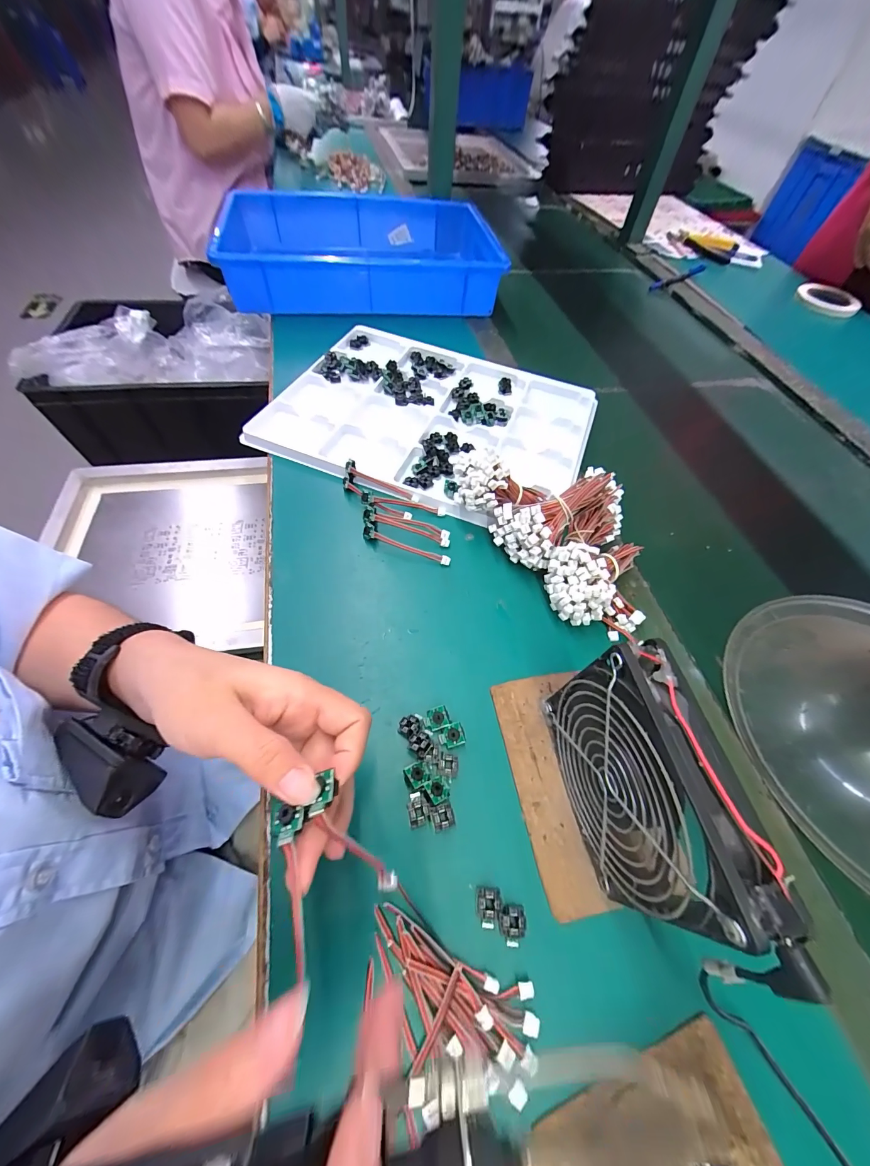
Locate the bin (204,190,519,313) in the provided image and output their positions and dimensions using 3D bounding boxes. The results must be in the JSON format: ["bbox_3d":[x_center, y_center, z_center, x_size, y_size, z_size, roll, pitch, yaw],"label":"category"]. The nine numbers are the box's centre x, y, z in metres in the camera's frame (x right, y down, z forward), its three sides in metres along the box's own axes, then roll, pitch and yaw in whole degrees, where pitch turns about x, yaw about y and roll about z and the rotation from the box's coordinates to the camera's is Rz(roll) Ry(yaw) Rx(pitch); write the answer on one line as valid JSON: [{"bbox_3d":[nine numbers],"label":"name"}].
[{"bbox_3d":[-0.107,-0.555,0.624,0.399,0.072,0.320,-2,58,-6],"label":"bin"}]

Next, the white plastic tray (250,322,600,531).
[{"bbox_3d":[0.000,-0.210,0.464,0.362,0.019,0.279,20,58,8],"label":"white plastic tray"}]

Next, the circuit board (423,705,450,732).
[{"bbox_3d":[0.001,0.099,0.274,0.018,0.004,0.014,-21,72,-1],"label":"circuit board"}]

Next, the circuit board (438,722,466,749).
[{"bbox_3d":[0.012,0.109,0.267,0.017,0.005,0.014,-12,59,-12],"label":"circuit board"}]

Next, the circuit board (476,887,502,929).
[{"bbox_3d":[0.032,0.193,0.223,0.014,0.004,0.018,4,57,-2],"label":"circuit board"}]

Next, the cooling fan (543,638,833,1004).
[{"bbox_3d":[0.110,0.115,0.207,0.029,0.126,0.128,-7,58,-9],"label":"cooling fan"}]

